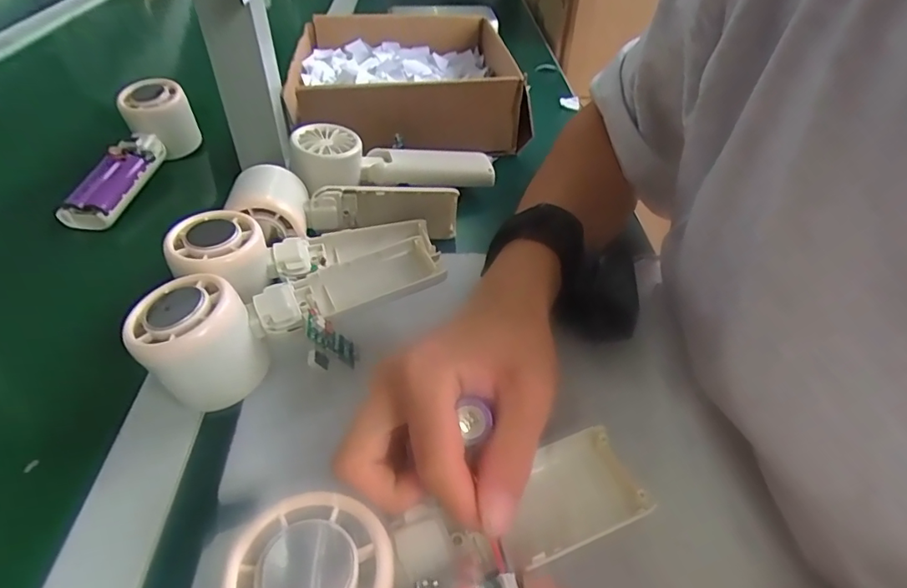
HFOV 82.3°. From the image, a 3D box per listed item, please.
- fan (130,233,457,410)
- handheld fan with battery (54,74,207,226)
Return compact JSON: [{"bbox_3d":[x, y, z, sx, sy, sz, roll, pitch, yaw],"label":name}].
[{"bbox_3d":[-0.081,0.009,0.291,0.170,0.045,0.063,-15,46,-19],"label":"fan"},{"bbox_3d":[-0.278,-0.114,0.453,0.055,0.057,0.150,9,59,9],"label":"handheld fan with battery"}]

